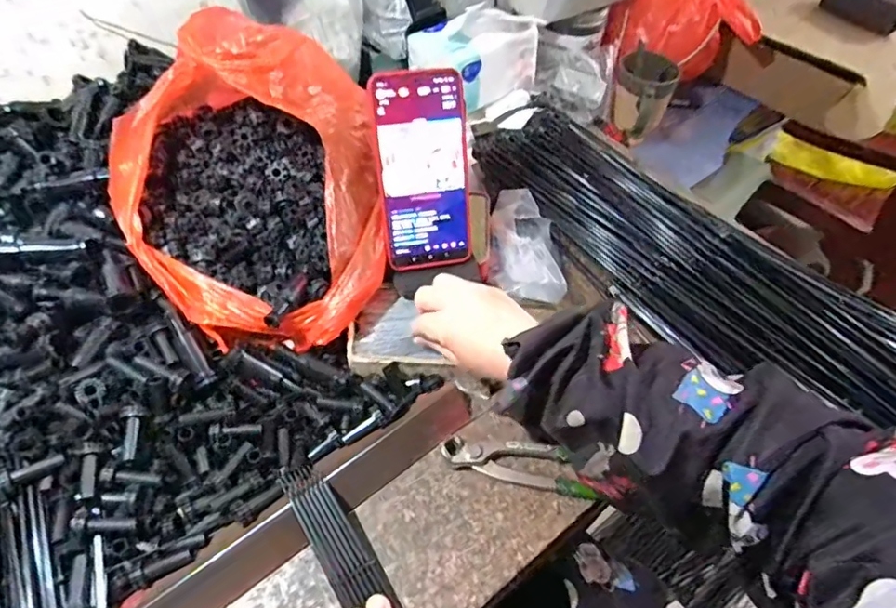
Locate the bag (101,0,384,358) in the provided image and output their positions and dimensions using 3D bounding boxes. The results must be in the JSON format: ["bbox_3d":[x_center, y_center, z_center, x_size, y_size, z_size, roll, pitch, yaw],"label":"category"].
[{"bbox_3d":[-0.167,-0.110,0.452,0.206,0.147,0.253,-9,53,-8],"label":"bag"}]

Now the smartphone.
[{"bbox_3d":[-0.019,-0.111,0.455,0.081,0.161,0.008,-9,24,-8],"label":"smartphone"}]

